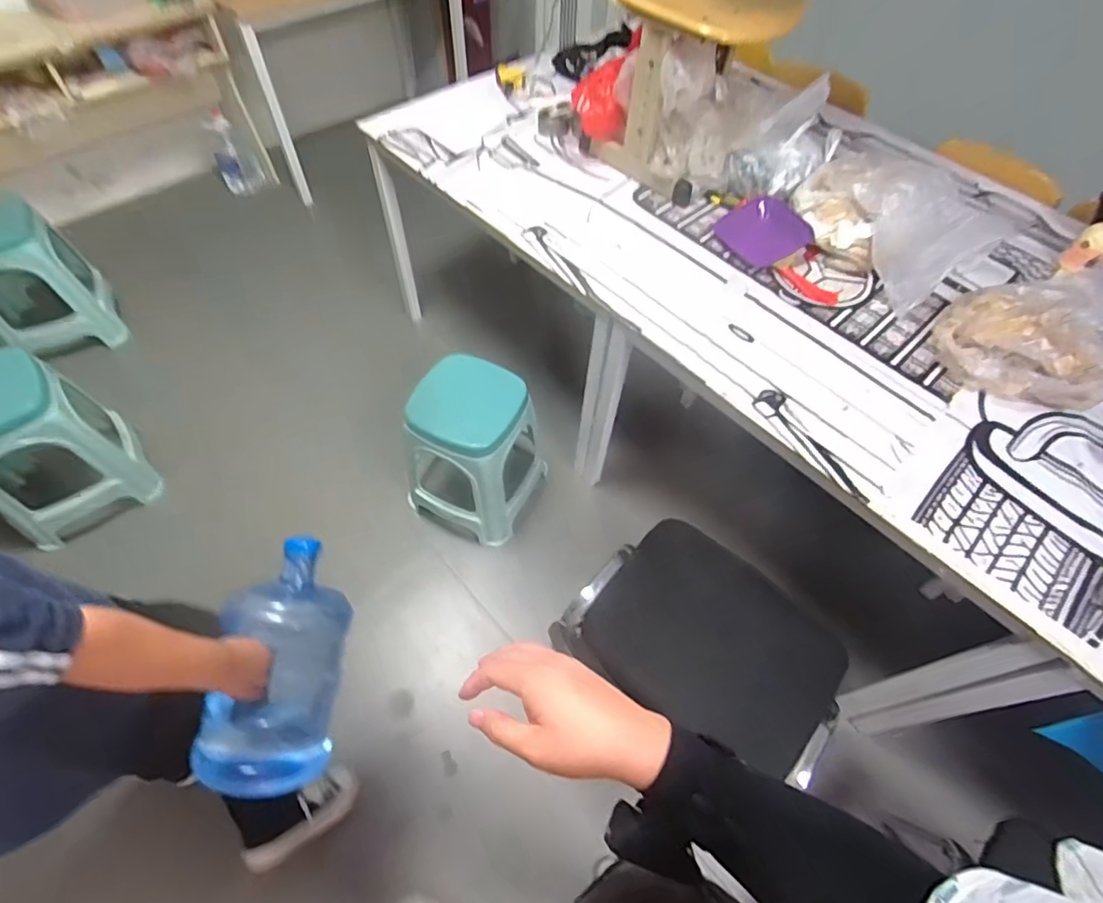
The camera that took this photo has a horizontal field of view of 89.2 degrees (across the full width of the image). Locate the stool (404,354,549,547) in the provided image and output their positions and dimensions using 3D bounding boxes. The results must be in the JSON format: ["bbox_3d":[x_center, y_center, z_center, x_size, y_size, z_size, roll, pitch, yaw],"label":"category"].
[{"bbox_3d":[-0.223,-0.016,1.598,0.340,0.476,0.329,20,59,9],"label":"stool"}]

